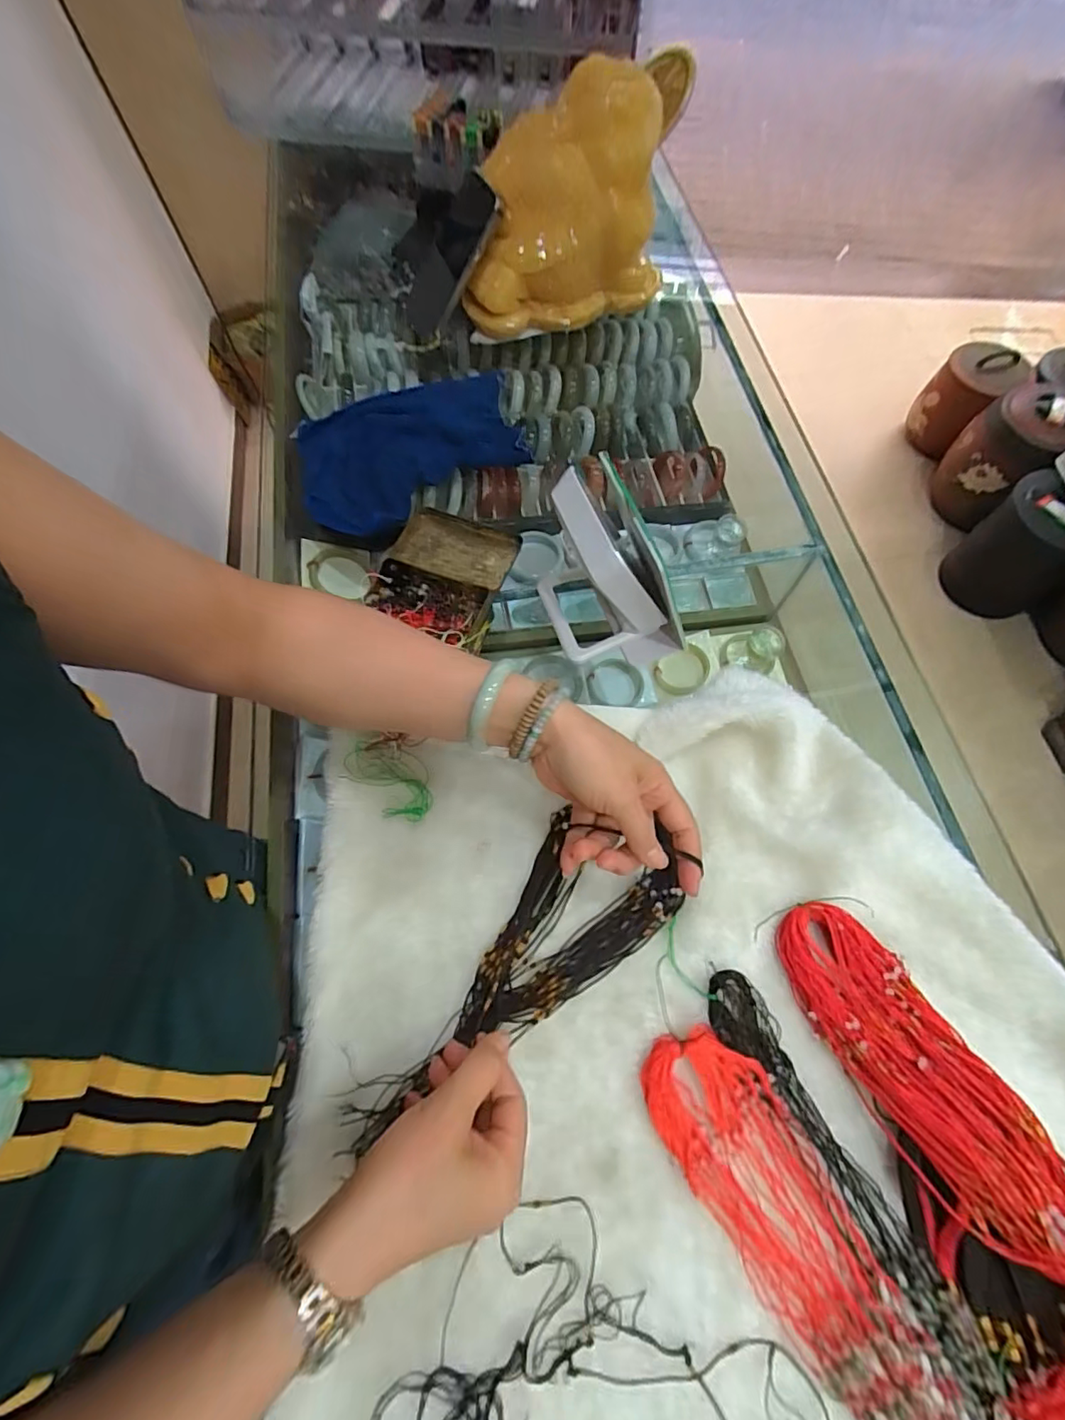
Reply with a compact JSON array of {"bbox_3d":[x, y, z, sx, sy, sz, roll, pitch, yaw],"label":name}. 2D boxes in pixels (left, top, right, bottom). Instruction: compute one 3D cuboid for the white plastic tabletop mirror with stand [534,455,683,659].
[{"bbox_3d":[0.067,-0.116,0.470,0.102,0.156,0.106,-18,68,-6],"label":"white plastic tabletop mirror with stand"}]

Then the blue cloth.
[{"bbox_3d":[-0.135,-0.290,0.617,0.264,0.034,0.173,-33,69,-12],"label":"blue cloth"}]

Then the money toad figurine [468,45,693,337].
[{"bbox_3d":[0.044,-0.572,0.641,0.235,0.190,0.176,4,67,3],"label":"money toad figurine"}]

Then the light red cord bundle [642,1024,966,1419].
[{"bbox_3d":[0.184,0.347,0.320,0.075,0.023,0.322,-32,68,-12],"label":"light red cord bundle"}]

